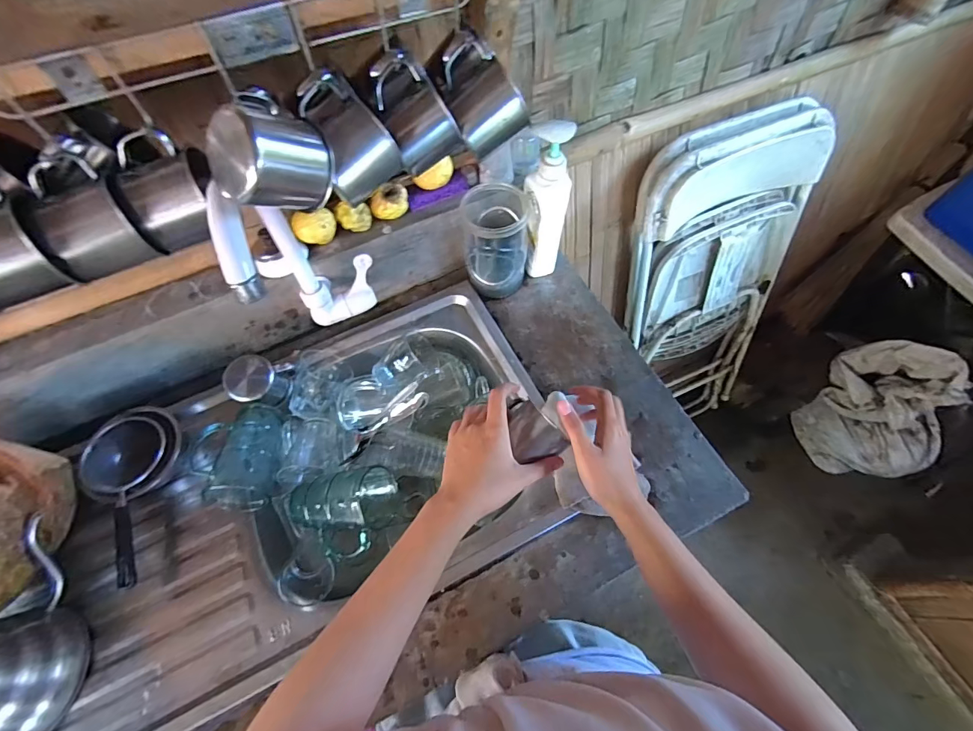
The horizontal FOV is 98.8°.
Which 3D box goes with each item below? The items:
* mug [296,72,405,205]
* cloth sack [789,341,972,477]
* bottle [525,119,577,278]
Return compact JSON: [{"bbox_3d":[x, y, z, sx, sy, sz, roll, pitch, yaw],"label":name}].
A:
[{"bbox_3d":[-0.117,-0.198,0.356,0.059,0.060,0.089,-27,65,-12],"label":"mug"},{"bbox_3d":[1.182,0.122,1.276,0.152,0.466,0.342,-29,35,-34],"label":"cloth sack"},{"bbox_3d":[0.082,-0.227,0.607,0.068,0.238,0.049,13,64,9],"label":"bottle"}]

